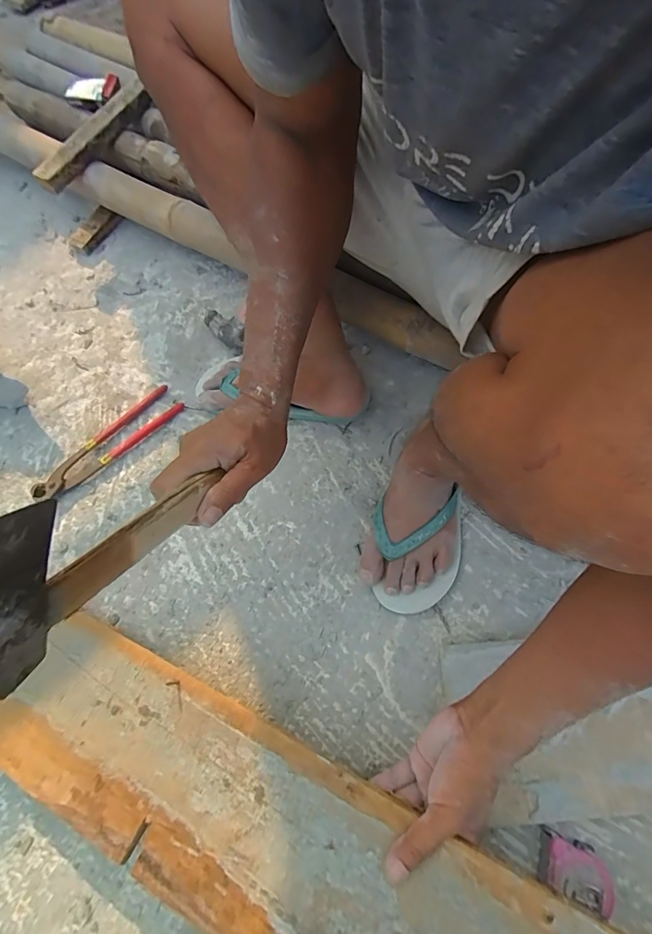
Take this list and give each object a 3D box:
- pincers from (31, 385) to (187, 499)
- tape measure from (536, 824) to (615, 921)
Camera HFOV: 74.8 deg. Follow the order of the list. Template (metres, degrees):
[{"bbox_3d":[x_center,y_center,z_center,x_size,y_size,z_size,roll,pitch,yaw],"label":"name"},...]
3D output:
[{"bbox_3d":[-0.332,-0.035,0.648,0.240,0.015,0.059,-41,73,-14],"label":"pincers"},{"bbox_3d":[0.258,0.420,0.441,0.066,0.035,0.062,18,70,8],"label":"tape measure"}]

